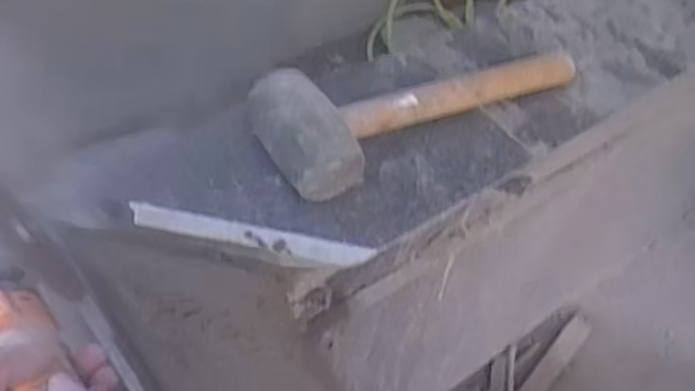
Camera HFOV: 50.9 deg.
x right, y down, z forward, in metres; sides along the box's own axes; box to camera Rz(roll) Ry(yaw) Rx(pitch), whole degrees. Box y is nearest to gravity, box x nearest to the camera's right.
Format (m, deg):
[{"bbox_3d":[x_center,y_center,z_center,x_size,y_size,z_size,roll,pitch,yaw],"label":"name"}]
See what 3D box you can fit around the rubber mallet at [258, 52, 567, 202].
[{"bbox_3d":[0.080,-0.076,0.641,0.341,0.061,0.101,-14,55,-33],"label":"rubber mallet"}]

